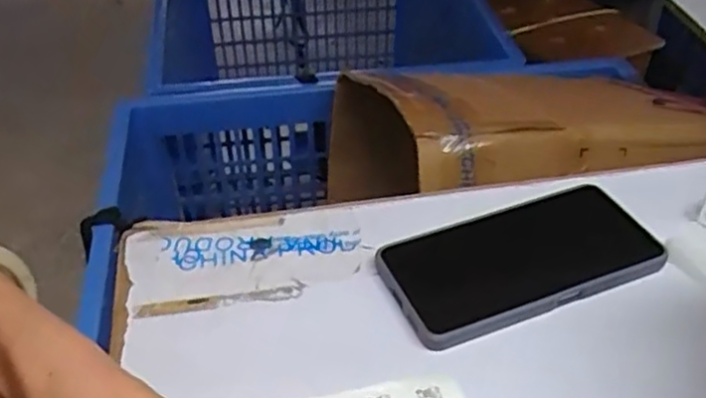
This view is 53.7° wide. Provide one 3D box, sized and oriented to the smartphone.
[{"bbox_3d":[0.101,0.037,0.430,0.163,0.014,0.079,-17,43,-16],"label":"smartphone"}]

